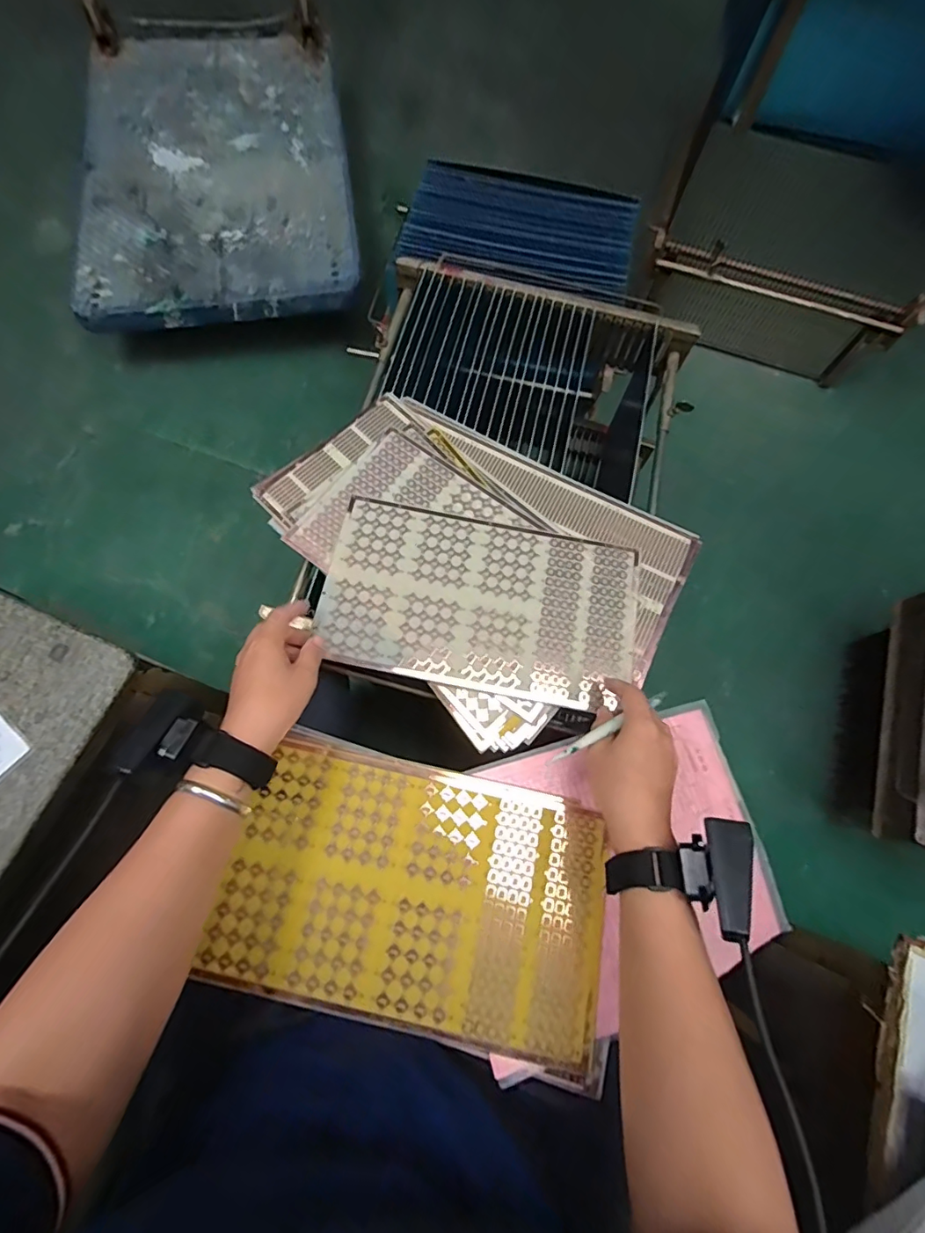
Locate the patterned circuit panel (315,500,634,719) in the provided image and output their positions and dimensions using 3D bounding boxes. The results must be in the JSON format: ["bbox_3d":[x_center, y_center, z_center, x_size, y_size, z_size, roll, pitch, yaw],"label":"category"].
[{"bbox_3d":[0.021,-0.016,0.530,0.311,0.008,0.181,11,71,-1],"label":"patterned circuit panel"}]

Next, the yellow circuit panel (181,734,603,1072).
[{"bbox_3d":[-0.033,0.225,0.425,0.302,0.007,0.183,13,66,2],"label":"yellow circuit panel"}]

